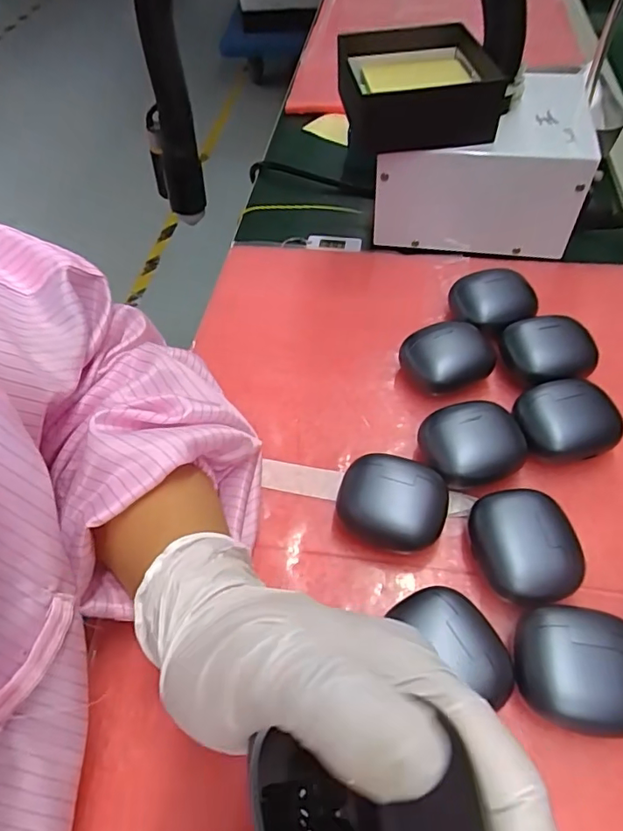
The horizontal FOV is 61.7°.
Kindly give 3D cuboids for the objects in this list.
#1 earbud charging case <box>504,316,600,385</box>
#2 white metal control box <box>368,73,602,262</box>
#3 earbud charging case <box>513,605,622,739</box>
[{"bbox_3d":[0.155,-0.039,0.338,0.055,0.030,0.045,-7,54,-3],"label":"earbud charging case"},{"bbox_3d":[0.131,-0.203,0.423,0.153,0.093,0.120,4,54,5],"label":"white metal control box"},{"bbox_3d":[0.119,0.112,0.230,0.056,0.030,0.047,7,54,8],"label":"earbud charging case"}]

